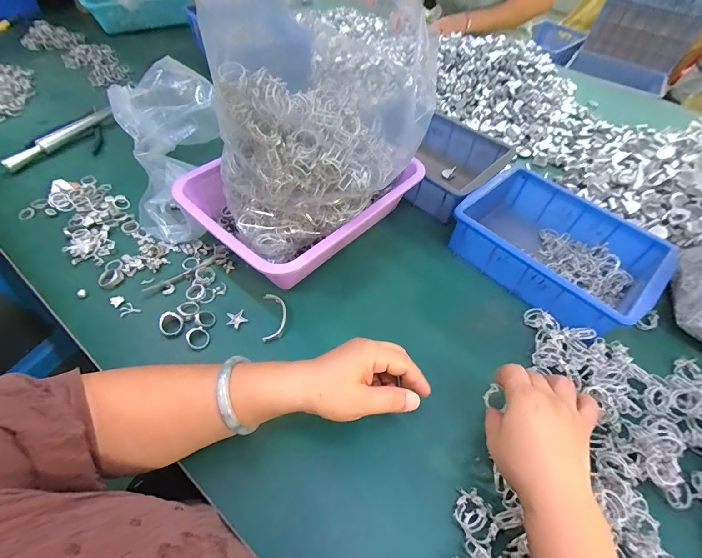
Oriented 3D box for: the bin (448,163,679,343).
[{"bbox_3d":[0.280,-0.043,0.494,0.181,0.075,0.248,-34,63,-27],"label":"bin"}]

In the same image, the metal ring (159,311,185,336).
[{"bbox_3d":[-0.212,0.053,0.411,0.025,0.015,0.026,2,53,-3],"label":"metal ring"}]

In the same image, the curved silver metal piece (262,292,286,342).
[{"bbox_3d":[-0.094,0.046,0.431,0.027,0.006,0.065,-2,53,-7],"label":"curved silver metal piece"}]

